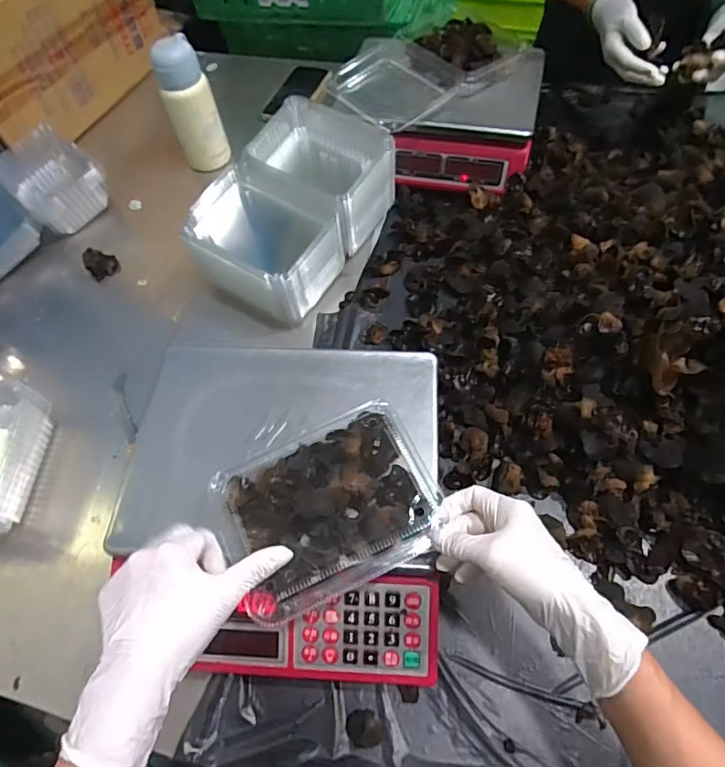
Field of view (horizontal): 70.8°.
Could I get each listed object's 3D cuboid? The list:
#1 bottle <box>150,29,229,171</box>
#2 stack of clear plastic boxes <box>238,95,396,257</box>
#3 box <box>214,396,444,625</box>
[{"bbox_3d":[-0.268,-0.433,0.801,0.075,0.172,0.068,-19,61,-7],"label":"bottle"},{"bbox_3d":[-0.057,-0.294,0.726,0.186,0.111,0.151,25,65,17],"label":"stack of clear plastic boxes"},{"bbox_3d":[-0.024,0.101,0.427,0.176,0.048,0.130,-23,61,-9],"label":"box"}]

